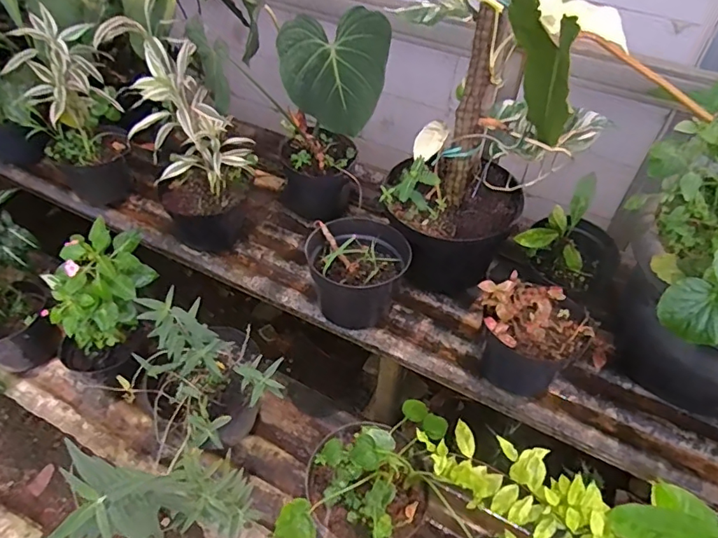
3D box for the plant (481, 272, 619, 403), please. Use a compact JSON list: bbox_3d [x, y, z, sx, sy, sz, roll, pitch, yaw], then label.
[{"bbox_3d":[0.311,0.122,0.893,0.223,0.127,0.165,16,48,12],"label":"plant"}]

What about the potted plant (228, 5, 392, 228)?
[{"bbox_3d":[-0.080,-0.306,1.048,0.169,0.434,0.248,-16,50,-18],"label":"potted plant"}]

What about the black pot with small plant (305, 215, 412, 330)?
[{"bbox_3d":[-0.006,0.001,0.957,0.168,0.140,0.158,2,47,-2],"label":"black pot with small plant"}]

